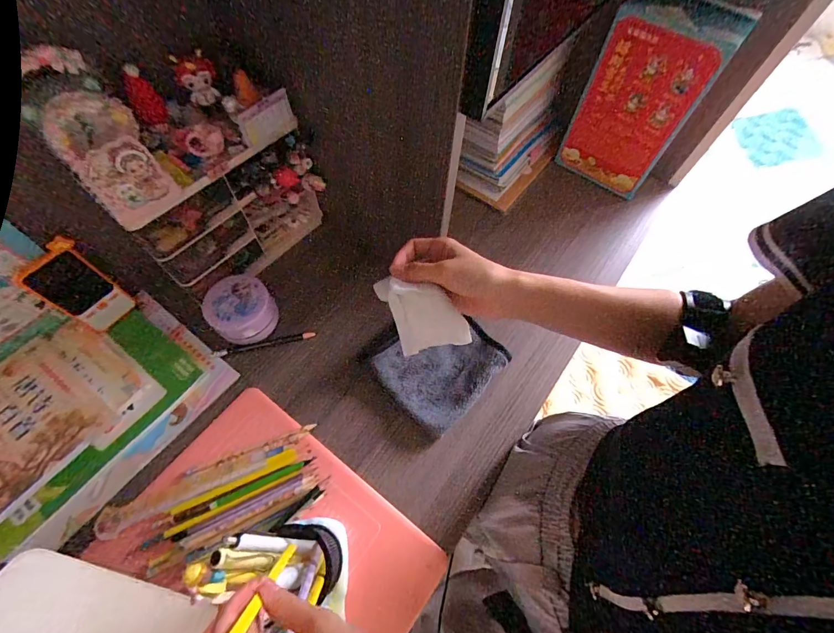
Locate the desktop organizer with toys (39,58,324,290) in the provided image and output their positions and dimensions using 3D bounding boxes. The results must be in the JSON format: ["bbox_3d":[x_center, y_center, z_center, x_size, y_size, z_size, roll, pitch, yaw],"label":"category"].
[{"bbox_3d":[-0.255,-0.172,0.492,0.232,0.245,0.113,-41,71,-20],"label":"desktop organizer with toys"}]

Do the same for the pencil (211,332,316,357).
[{"bbox_3d":[-0.214,0.038,0.537,0.140,0.009,0.011,-10,63,-8],"label":"pencil"}]

